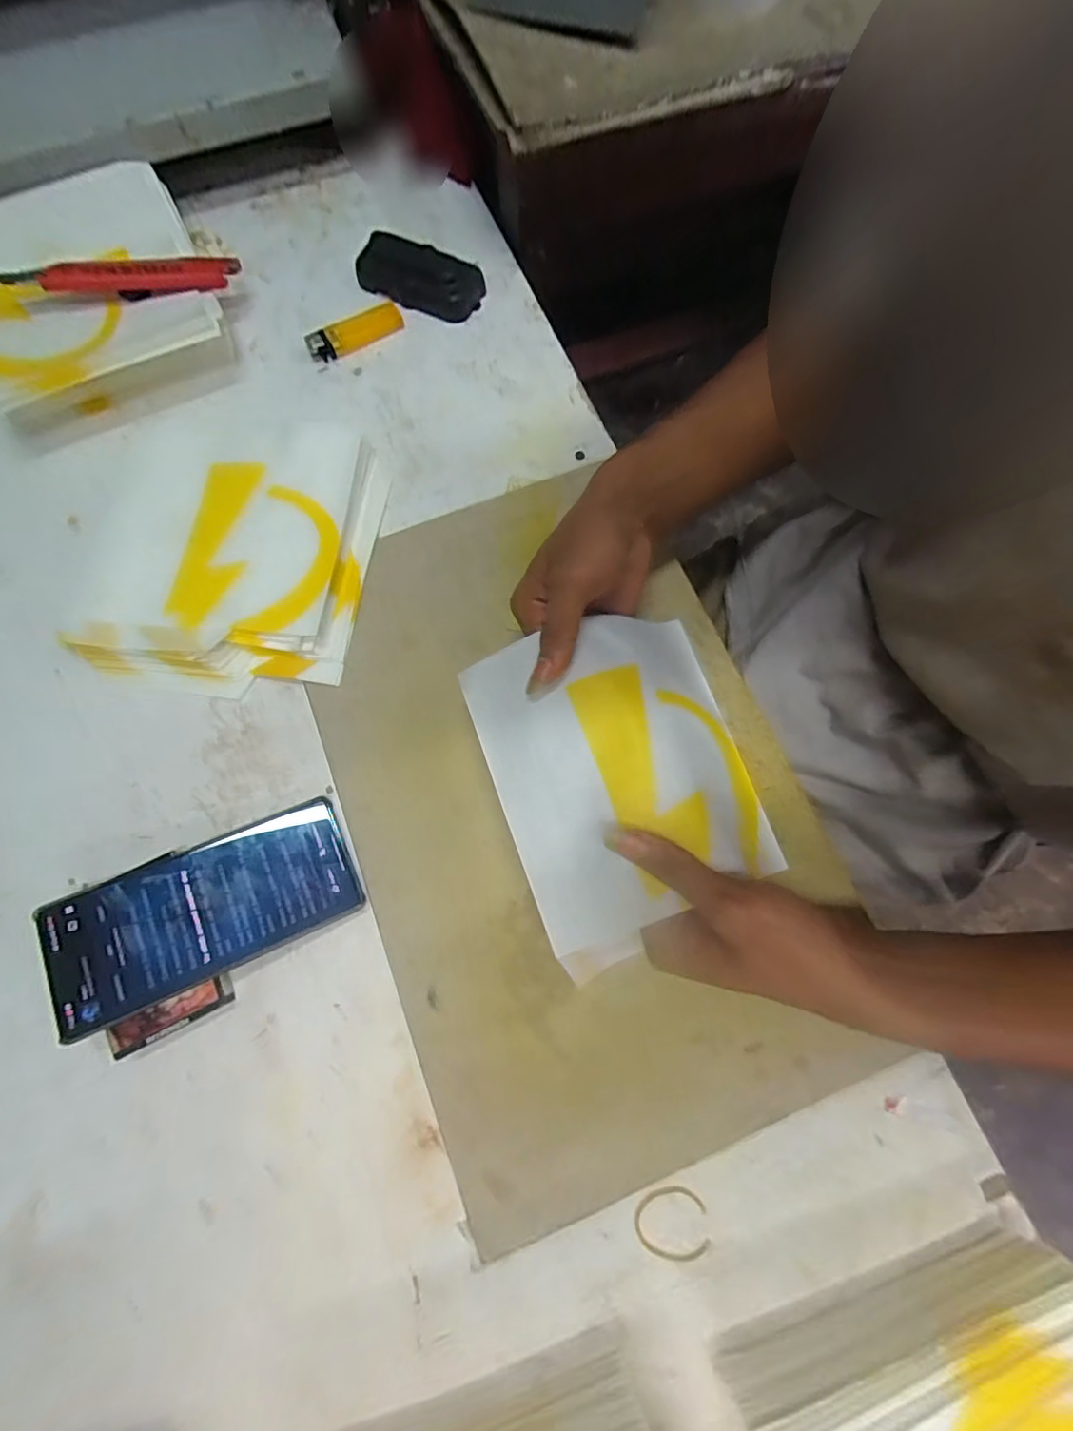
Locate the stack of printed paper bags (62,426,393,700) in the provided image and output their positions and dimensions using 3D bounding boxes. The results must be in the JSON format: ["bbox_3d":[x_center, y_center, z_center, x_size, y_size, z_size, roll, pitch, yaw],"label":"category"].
[{"bbox_3d":[-0.226,-0.123,0.384,0.207,0.021,0.207,10,76,3],"label":"stack of printed paper bags"}]

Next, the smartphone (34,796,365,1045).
[{"bbox_3d":[-0.194,0.113,0.315,0.163,0.007,0.076,-22,75,-16],"label":"smartphone"}]

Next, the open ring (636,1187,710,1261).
[{"bbox_3d":[0.074,0.279,0.291,0.038,0.004,0.034,-7,76,-1],"label":"open ring"}]

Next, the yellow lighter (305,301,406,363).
[{"bbox_3d":[-0.148,-0.314,0.437,0.080,0.013,0.026,-27,77,-6],"label":"yellow lighter"}]

